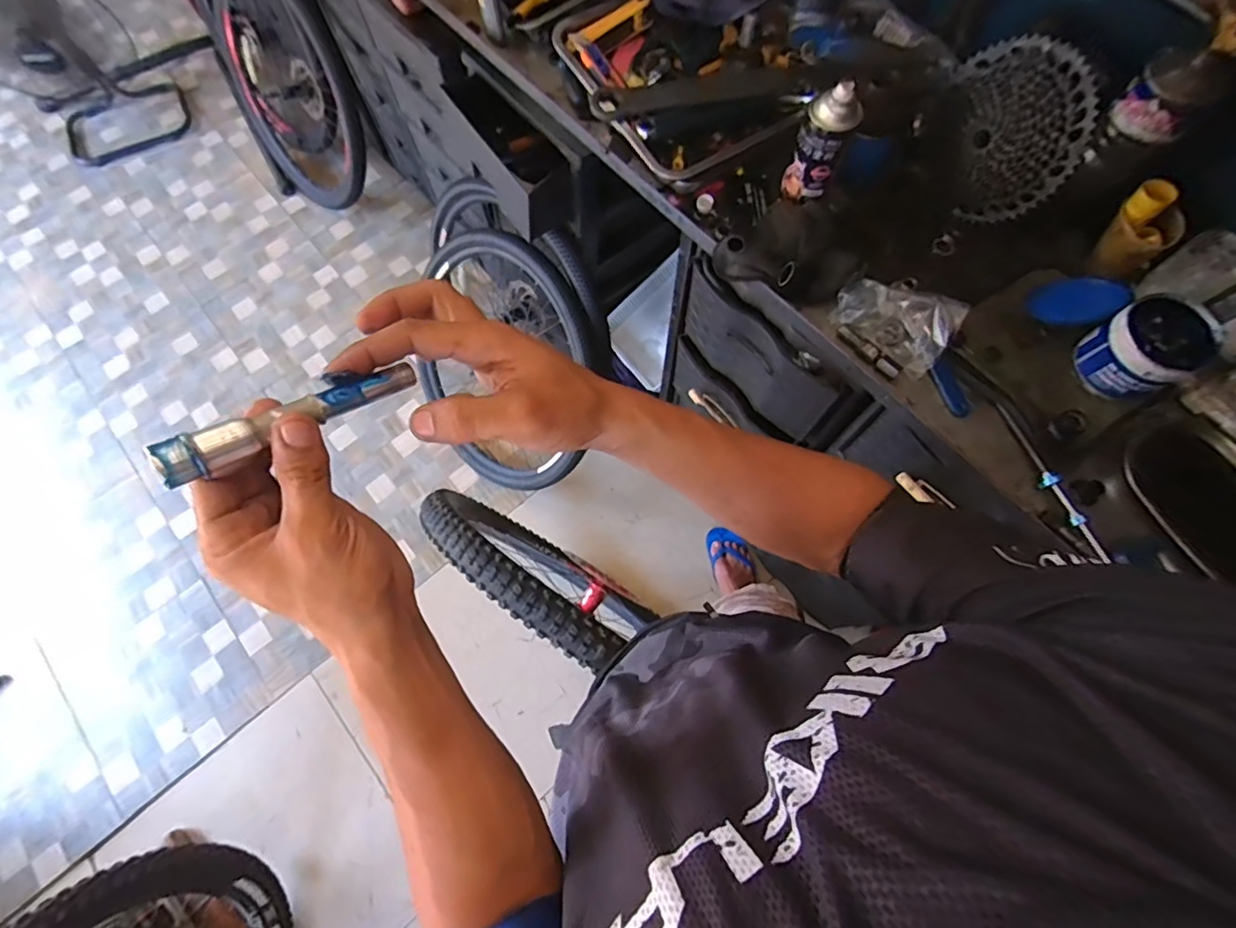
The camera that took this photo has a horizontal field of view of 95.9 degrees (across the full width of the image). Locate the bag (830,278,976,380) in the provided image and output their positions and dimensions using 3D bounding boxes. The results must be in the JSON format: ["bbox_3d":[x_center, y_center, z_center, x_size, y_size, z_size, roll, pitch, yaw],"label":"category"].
[{"bbox_3d":[0.363,-0.192,0.727,0.142,0.037,0.102,39,76,13],"label":"bag"}]

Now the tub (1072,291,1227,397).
[{"bbox_3d":[0.638,-0.141,0.673,0.109,0.084,0.101,0,71,1],"label":"tub"}]

